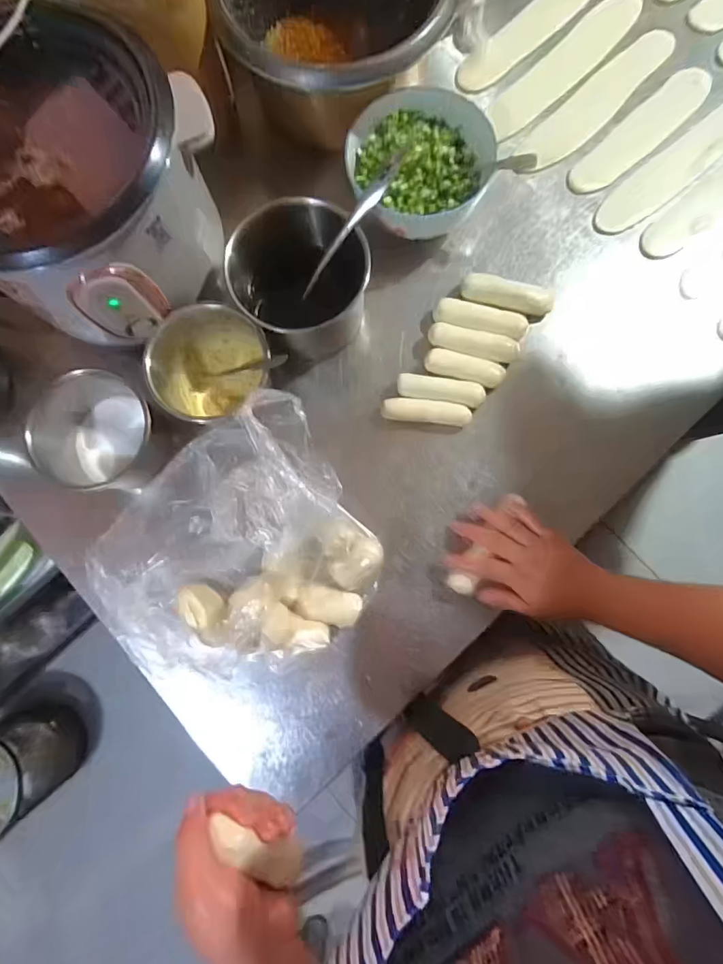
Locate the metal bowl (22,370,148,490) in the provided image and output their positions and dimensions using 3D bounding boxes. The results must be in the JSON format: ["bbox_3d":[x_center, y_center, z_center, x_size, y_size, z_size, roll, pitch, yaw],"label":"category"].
[{"bbox_3d":[-0.321,-0.060,0.557,0.108,0.081,0.128,26,83,6],"label":"metal bowl"}]

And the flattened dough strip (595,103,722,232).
[{"bbox_3d":[0.410,-0.412,0.603,0.281,0.009,0.058,-39,82,-4],"label":"flattened dough strip"}]

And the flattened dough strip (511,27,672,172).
[{"bbox_3d":[0.318,-0.511,0.629,0.268,0.005,0.065,-45,69,-6],"label":"flattened dough strip"}]

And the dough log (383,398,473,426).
[{"bbox_3d":[0.077,-0.082,0.564,0.103,0.026,0.025,5,82,3],"label":"dough log"}]

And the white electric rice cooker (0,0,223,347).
[{"bbox_3d":[-0.296,-0.290,0.485,0.258,0.172,0.238,20,83,5],"label":"white electric rice cooker"}]

